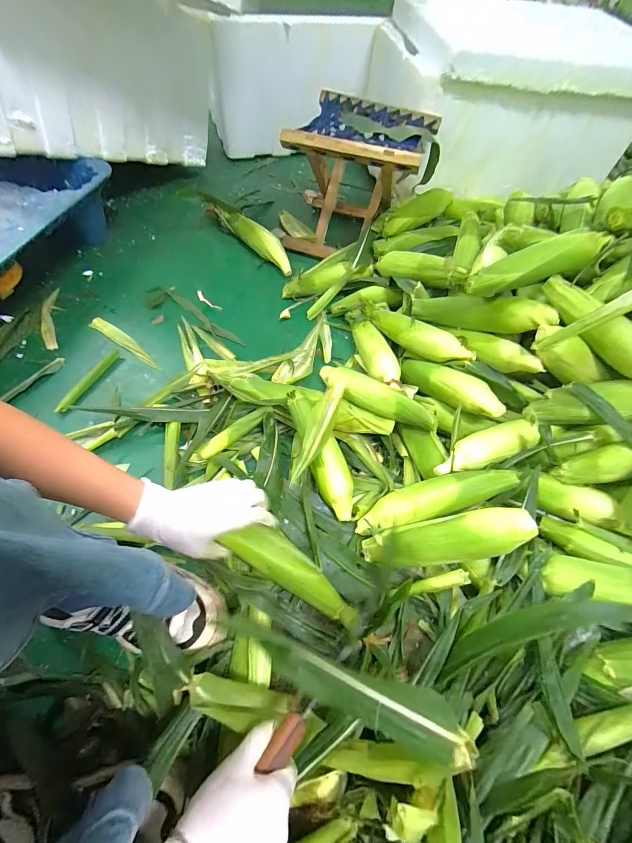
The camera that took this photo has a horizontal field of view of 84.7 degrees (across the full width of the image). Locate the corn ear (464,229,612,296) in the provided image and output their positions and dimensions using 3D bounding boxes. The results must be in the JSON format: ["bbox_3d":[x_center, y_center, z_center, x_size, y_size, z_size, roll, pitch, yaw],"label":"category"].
[{"bbox_3d":[0.342,-0.247,0.545,0.221,0.045,0.058,-20,62,3],"label":"corn ear"}]

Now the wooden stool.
[{"bbox_3d":[0.096,-0.550,0.805,0.281,0.232,0.261,20,61,8],"label":"wooden stool"}]

